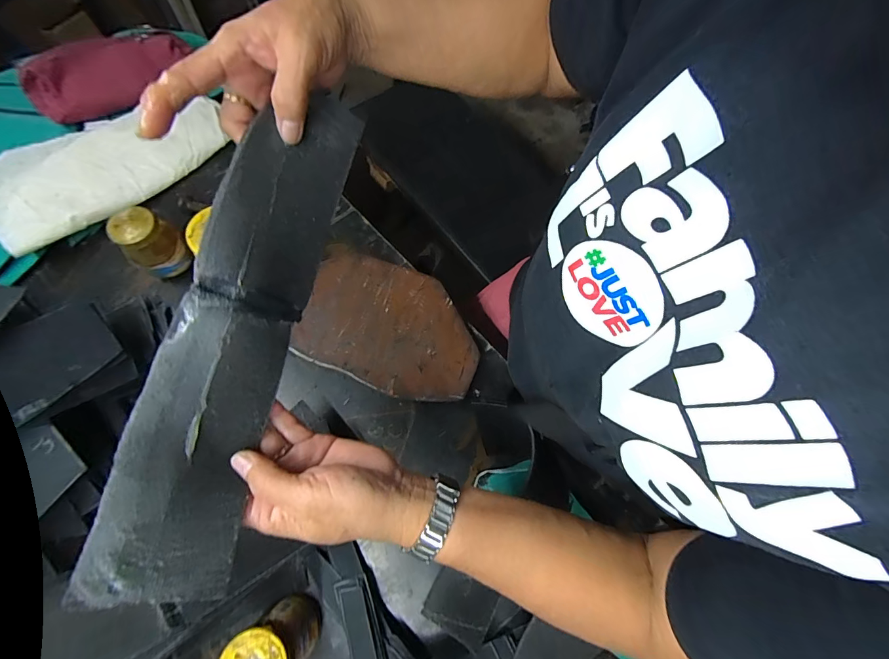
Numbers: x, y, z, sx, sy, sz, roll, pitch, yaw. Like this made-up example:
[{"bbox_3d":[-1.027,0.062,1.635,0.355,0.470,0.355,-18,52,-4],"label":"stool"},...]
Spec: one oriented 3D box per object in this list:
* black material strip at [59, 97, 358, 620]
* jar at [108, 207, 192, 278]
[{"bbox_3d":[-0.133,-0.010,0.256,0.074,0.031,0.330,22,71,-31],"label":"black material strip"},{"bbox_3d":[-0.385,-0.113,0.505,0.057,0.075,0.063,36,72,10],"label":"jar"}]

